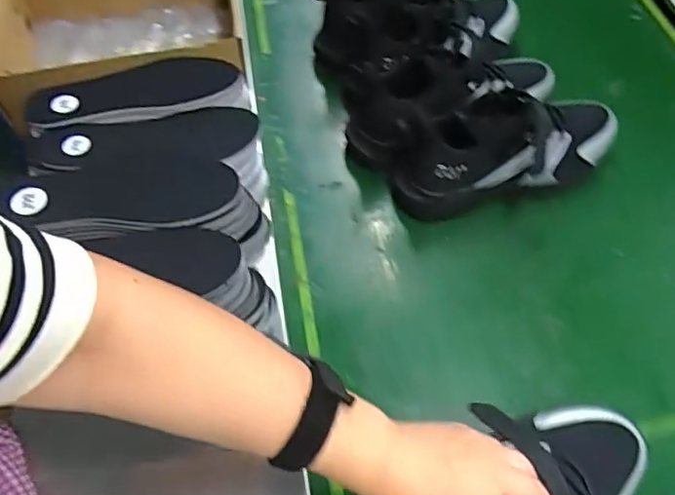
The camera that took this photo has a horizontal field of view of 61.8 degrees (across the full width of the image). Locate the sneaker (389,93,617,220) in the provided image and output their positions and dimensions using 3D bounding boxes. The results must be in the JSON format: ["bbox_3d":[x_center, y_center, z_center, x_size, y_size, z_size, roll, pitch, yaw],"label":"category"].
[{"bbox_3d":[0.179,-0.100,0.586,0.237,0.093,0.080,-18,58,-9],"label":"sneaker"}]

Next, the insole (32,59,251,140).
[{"bbox_3d":[-0.196,-0.154,0.557,0.206,0.016,0.071,-10,57,-4],"label":"insole"}]

